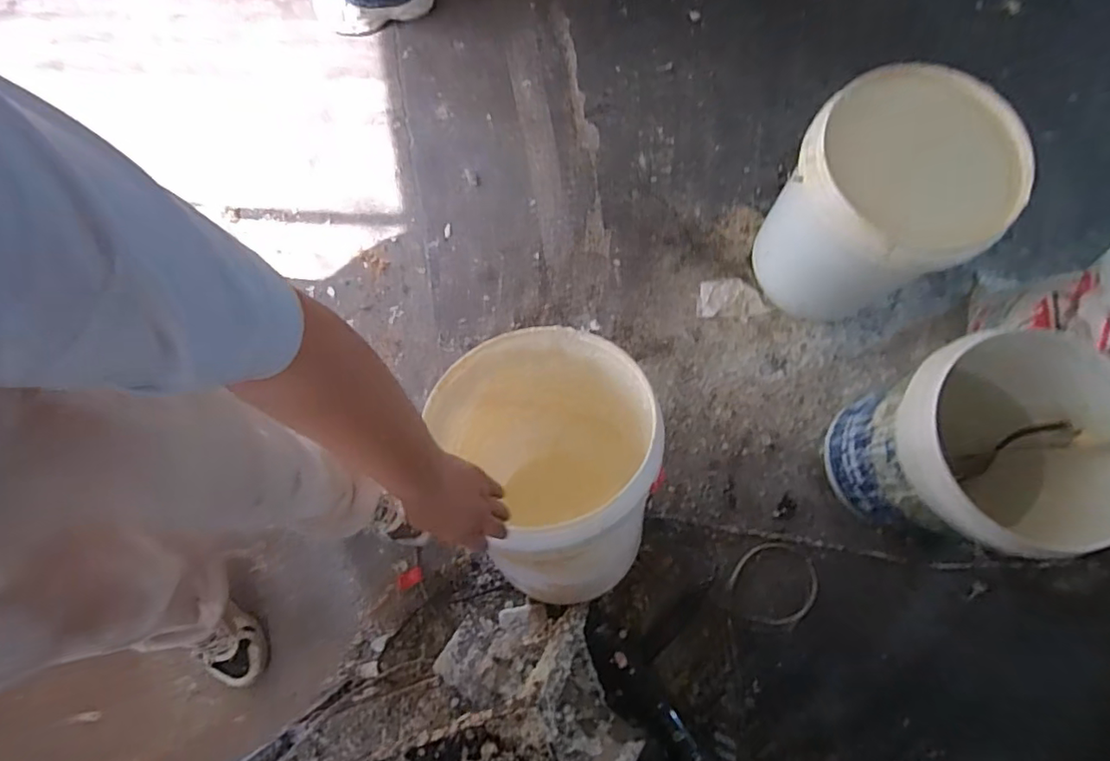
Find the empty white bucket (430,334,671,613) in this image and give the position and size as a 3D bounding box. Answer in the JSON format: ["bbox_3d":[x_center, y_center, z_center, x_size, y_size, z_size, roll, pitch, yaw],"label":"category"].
[{"bbox_3d":[0.008,0.136,0.855,0.290,0.367,0.320,-12,57,3],"label":"empty white bucket"}]

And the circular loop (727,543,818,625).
[{"bbox_3d":[0.392,0.366,1.009,0.151,0.019,0.144,0,77,2],"label":"circular loop"}]

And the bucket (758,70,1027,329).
[{"bbox_3d":[0.512,-0.270,0.950,0.296,0.380,0.257,27,79,8],"label":"bucket"}]

